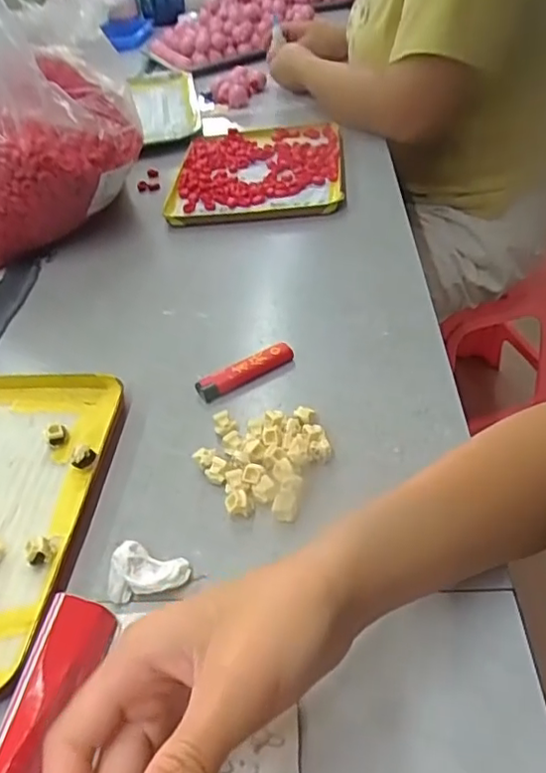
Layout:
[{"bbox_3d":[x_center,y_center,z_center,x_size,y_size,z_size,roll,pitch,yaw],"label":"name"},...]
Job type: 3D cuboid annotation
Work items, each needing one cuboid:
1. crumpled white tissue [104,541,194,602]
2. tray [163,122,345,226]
[{"bbox_3d":[-0.070,0.104,0.338,0.043,0.023,0.025,-3,41,3],"label":"crumpled white tissue"},{"bbox_3d":[-0.017,-0.268,0.749,0.200,0.022,0.242,-1,42,5],"label":"tray"}]

